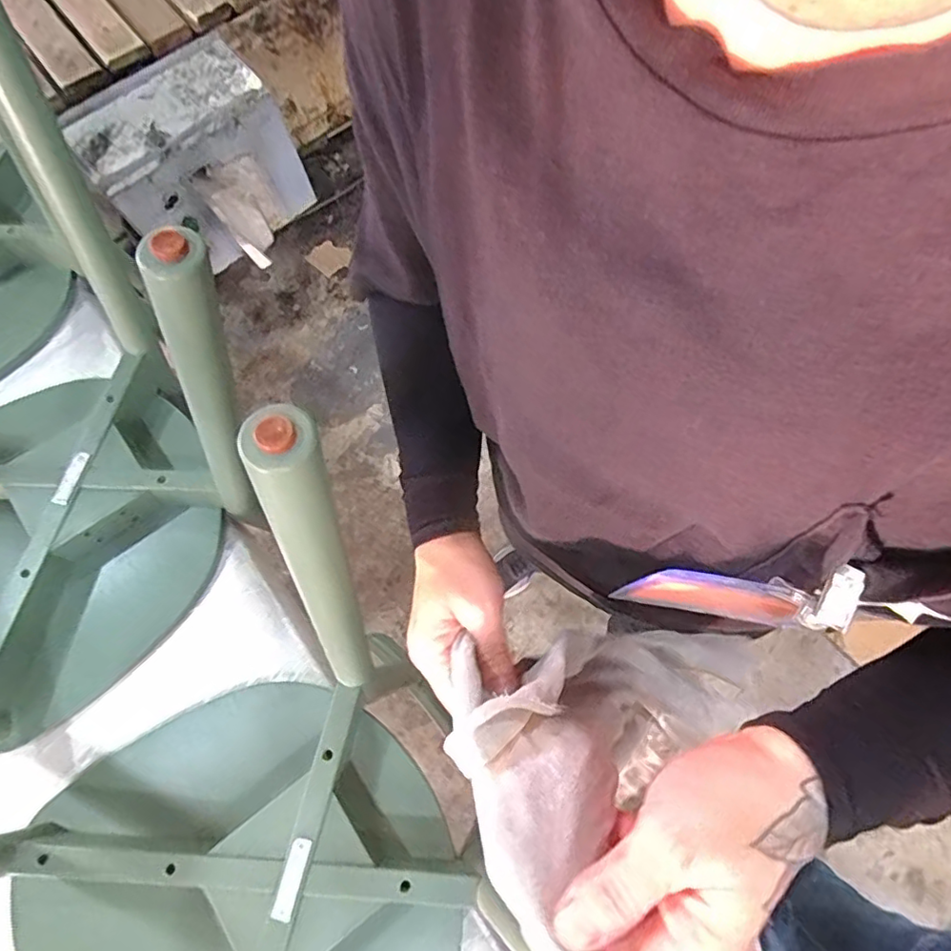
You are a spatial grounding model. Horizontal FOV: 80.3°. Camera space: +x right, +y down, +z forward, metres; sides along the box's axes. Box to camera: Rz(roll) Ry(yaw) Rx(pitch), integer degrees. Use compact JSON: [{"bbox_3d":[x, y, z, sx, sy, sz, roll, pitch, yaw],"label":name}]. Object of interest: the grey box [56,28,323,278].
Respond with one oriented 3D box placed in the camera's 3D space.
[{"bbox_3d":[-0.623,-0.701,1.280,0.393,0.293,0.234,-39,74,-10],"label":"grey box"}]

